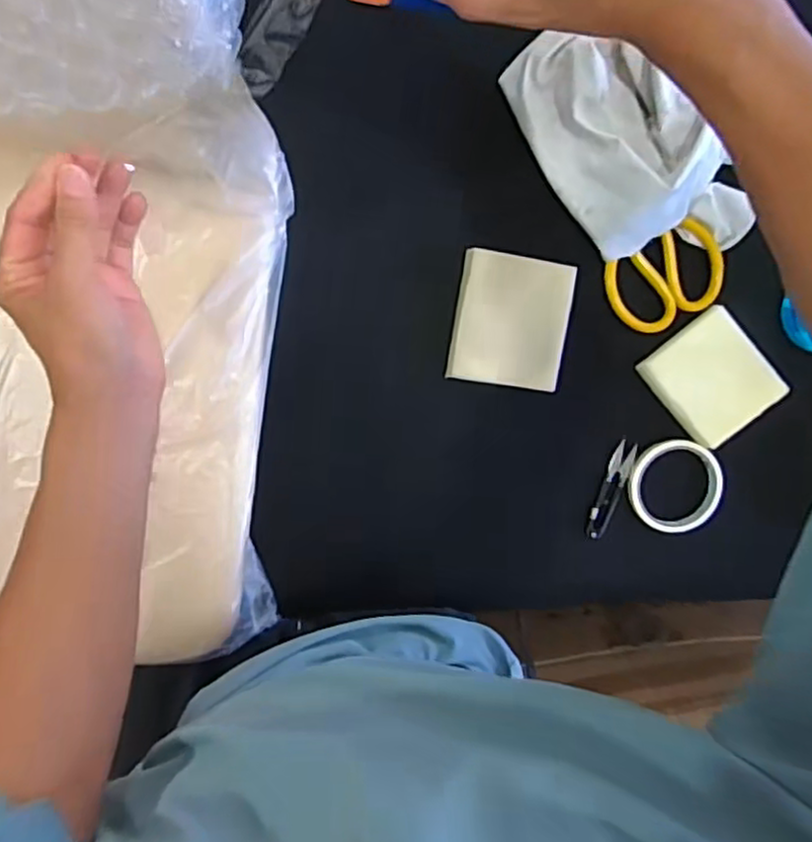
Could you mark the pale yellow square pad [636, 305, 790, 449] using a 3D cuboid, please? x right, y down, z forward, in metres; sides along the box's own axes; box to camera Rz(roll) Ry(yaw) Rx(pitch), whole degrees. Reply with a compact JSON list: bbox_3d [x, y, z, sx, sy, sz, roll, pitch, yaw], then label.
[{"bbox_3d":[0.294,-0.041,0.654,0.097,0.023,0.104,-41,99,0],"label":"pale yellow square pad"}]

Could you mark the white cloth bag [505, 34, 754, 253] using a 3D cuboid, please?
[{"bbox_3d":[0.201,-0.244,0.610,0.139,0.052,0.249,-39,99,0],"label":"white cloth bag"}]

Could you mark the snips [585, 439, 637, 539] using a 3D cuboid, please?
[{"bbox_3d":[0.204,0.069,0.680,0.021,0.010,0.099,22,94,-8],"label":"snips"}]

